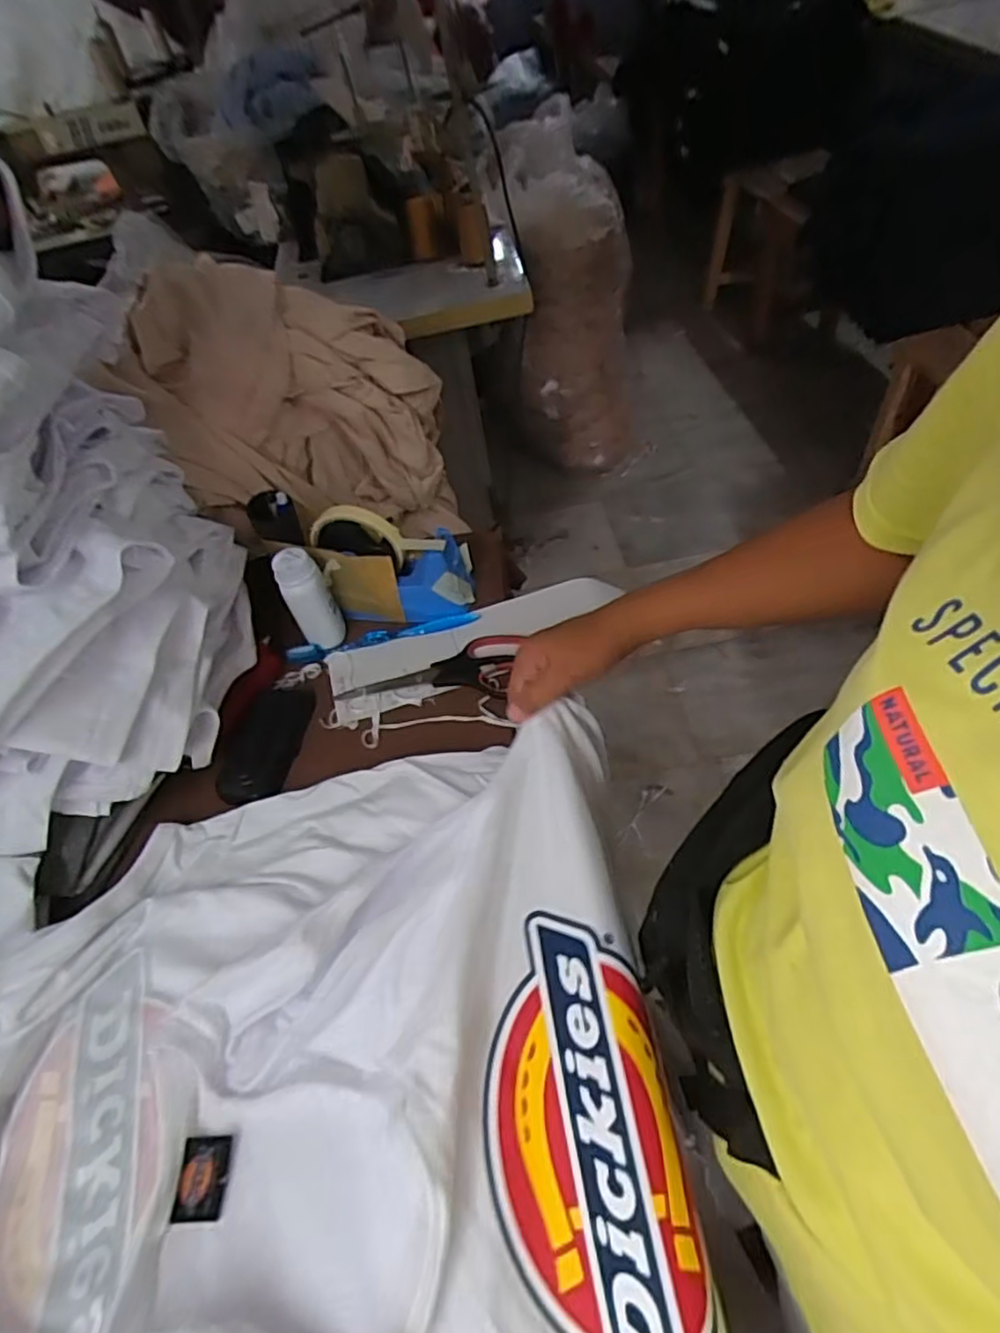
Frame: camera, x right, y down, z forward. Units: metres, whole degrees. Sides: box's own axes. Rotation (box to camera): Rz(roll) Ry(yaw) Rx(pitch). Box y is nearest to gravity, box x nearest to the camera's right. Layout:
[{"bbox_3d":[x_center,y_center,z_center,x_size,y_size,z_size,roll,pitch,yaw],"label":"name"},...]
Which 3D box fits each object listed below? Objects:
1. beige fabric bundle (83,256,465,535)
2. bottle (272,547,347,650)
[{"bbox_3d":[-0.204,-0.262,0.719,0.298,0.285,0.160,-37,55,-18],"label":"beige fabric bundle"},{"bbox_3d":[-0.170,-0.058,0.607,0.041,0.102,0.032,-20,52,-11],"label":"bottle"}]

